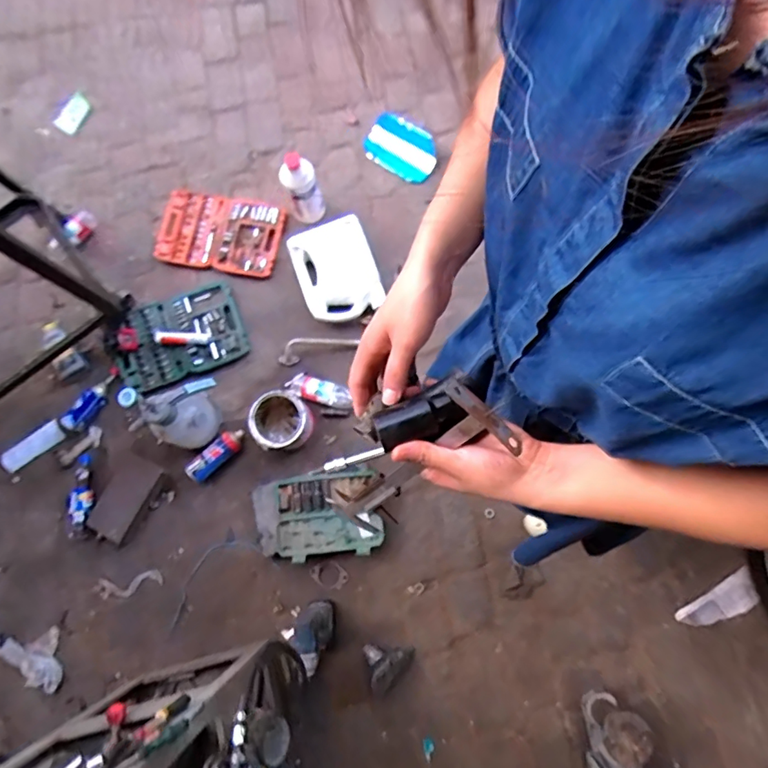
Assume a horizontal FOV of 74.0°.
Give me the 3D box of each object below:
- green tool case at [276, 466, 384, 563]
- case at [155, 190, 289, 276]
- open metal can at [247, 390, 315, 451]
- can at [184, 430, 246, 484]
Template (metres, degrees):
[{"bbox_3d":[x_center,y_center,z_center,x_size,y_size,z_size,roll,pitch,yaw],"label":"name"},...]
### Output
[{"bbox_3d":[-0.154,0.351,1.371,0.283,0.039,0.218,-9,78,2],"label":"green tool case"},{"bbox_3d":[-0.520,-0.478,1.600,0.378,0.029,0.244,10,79,6],"label":"case"},{"bbox_3d":[-0.286,0.102,1.417,0.160,0.124,0.148,-1,78,3],"label":"open metal can"},{"bbox_3d":[-0.479,0.204,1.462,0.065,0.079,0.188,44,83,9],"label":"can"}]

